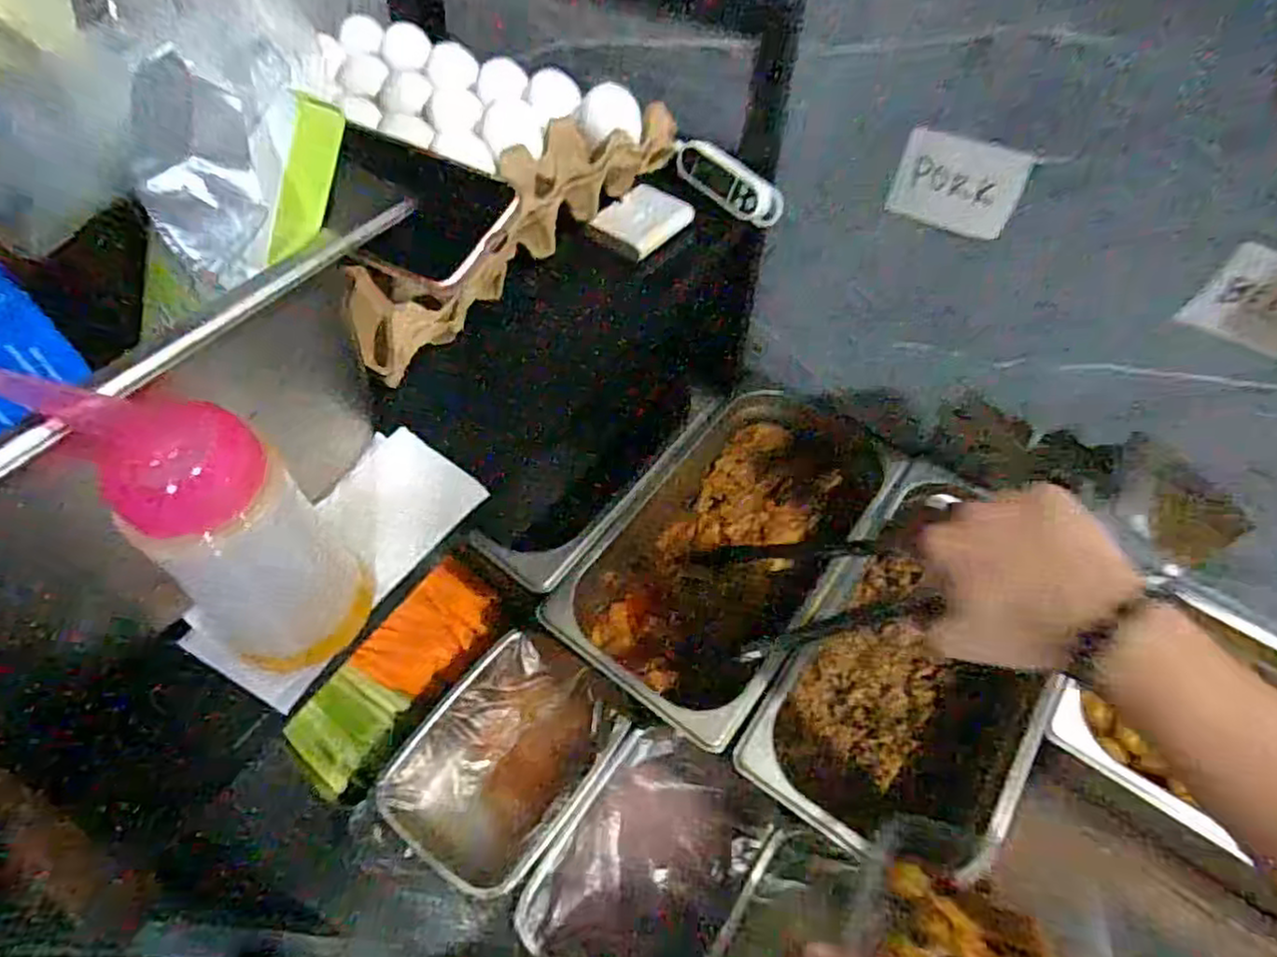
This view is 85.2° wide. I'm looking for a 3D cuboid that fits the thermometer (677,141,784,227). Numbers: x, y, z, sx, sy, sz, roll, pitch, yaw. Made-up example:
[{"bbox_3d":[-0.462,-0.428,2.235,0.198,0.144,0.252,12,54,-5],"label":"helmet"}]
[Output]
[{"bbox_3d":[0.063,-0.211,0.496,0.088,0.018,0.029,38,107,10],"label":"thermometer"}]

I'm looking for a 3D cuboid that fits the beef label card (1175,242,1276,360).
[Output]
[{"bbox_3d":[0.355,-0.099,0.392,0.061,0.057,0.007,39,63,21],"label":"beef label card"}]

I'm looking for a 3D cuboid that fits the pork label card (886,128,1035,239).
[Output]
[{"bbox_3d":[0.206,-0.190,0.449,0.075,0.059,0.009,29,60,16],"label":"pork label card"}]

